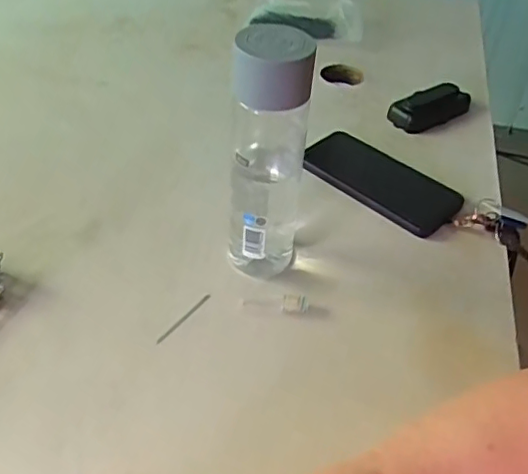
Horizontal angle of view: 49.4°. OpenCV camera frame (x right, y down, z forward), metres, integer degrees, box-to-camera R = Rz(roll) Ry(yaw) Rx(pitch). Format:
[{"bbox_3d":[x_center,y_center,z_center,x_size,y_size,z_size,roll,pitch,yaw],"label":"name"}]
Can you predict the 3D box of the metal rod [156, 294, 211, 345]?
[{"bbox_3d":[-0.063,0.063,0.457,0.005,0.004,0.060,28,49,23],"label":"metal rod"}]

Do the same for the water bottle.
[{"bbox_3d":[0.004,-0.060,0.443,0.051,0.207,0.064,11,44,7],"label":"water bottle"}]

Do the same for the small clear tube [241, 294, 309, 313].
[{"bbox_3d":[0.010,0.053,0.467,0.053,0.012,0.014,4,44,0],"label":"small clear tube"}]

